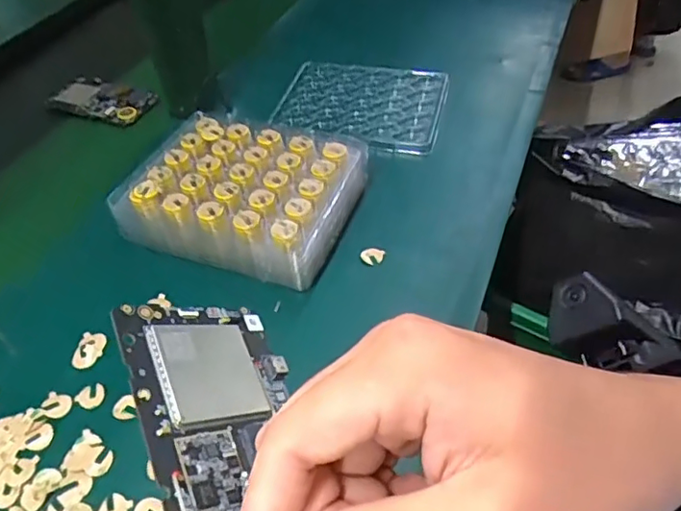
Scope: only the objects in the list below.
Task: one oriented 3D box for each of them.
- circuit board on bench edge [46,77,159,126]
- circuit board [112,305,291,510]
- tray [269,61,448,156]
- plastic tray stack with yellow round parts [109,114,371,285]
[{"bbox_3d":[-0.262,-0.172,0.623,0.113,0.010,0.059,11,55,11],"label":"circuit board on bench edge"},{"bbox_3d":[-0.034,0.068,0.197,0.062,0.009,0.121,6,49,-45],"label":"circuit board"},{"bbox_3d":[0.023,-0.161,0.601,0.164,0.012,0.135,7,48,13],"label":"tray"},{"bbox_3d":[-0.079,-0.055,0.478,0.174,0.052,0.145,11,49,16],"label":"plastic tray stack with yellow round parts"}]

